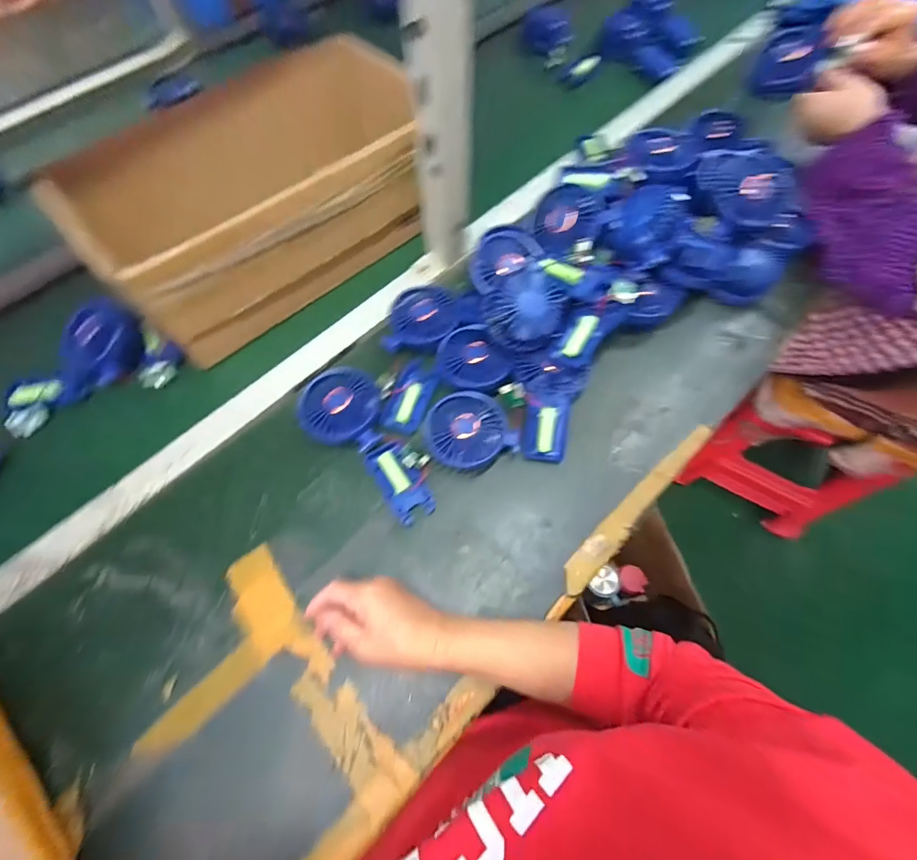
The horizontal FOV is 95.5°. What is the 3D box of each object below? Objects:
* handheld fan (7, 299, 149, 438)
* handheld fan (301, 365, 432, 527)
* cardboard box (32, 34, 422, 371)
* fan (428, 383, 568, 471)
[{"bbox_3d":[-0.472,-0.080,0.510,0.184,0.060,0.079,-42,72,-16],"label":"handheld fan"},{"bbox_3d":[-0.106,0.018,0.470,0.089,0.040,0.200,-31,68,-12],"label":"handheld fan"},{"bbox_3d":[-0.258,-0.284,0.521,0.341,0.162,0.218,-38,71,-14],"label":"cardboard box"},{"bbox_3d":[0.044,-0.001,0.472,0.159,0.045,0.086,-8,65,-2],"label":"fan"}]

